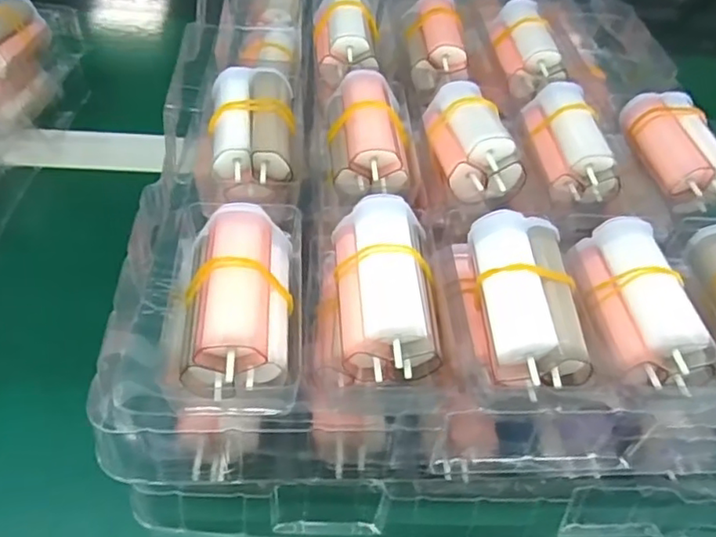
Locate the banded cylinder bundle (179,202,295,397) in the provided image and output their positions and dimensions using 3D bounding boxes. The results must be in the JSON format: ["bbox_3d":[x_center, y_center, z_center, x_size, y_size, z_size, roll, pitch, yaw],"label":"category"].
[{"bbox_3d":[-0.040,0.009,0.210,0.033,0.023,0.070,1,48,-6],"label":"banded cylinder bundle"}]

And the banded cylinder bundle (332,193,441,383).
[{"bbox_3d":[0.011,0.008,0.223,0.038,0.026,0.071,-2,48,-9],"label":"banded cylinder bundle"}]

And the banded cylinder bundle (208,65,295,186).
[{"bbox_3d":[-0.048,-0.067,0.276,0.036,0.017,0.062,-1,48,-8],"label":"banded cylinder bundle"}]

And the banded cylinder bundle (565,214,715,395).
[{"bbox_3d":[0.107,0.013,0.229,0.019,0.034,0.070,36,32,-37],"label":"banded cylinder bundle"}]

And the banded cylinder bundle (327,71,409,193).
[{"bbox_3d":[0.004,-0.066,0.286,0.035,0.026,0.060,-2,48,-8],"label":"banded cylinder bundle"}]

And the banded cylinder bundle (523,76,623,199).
[{"bbox_3d":[0.103,-0.064,0.299,0.031,0.027,0.067,-3,49,-10],"label":"banded cylinder bundle"}]

